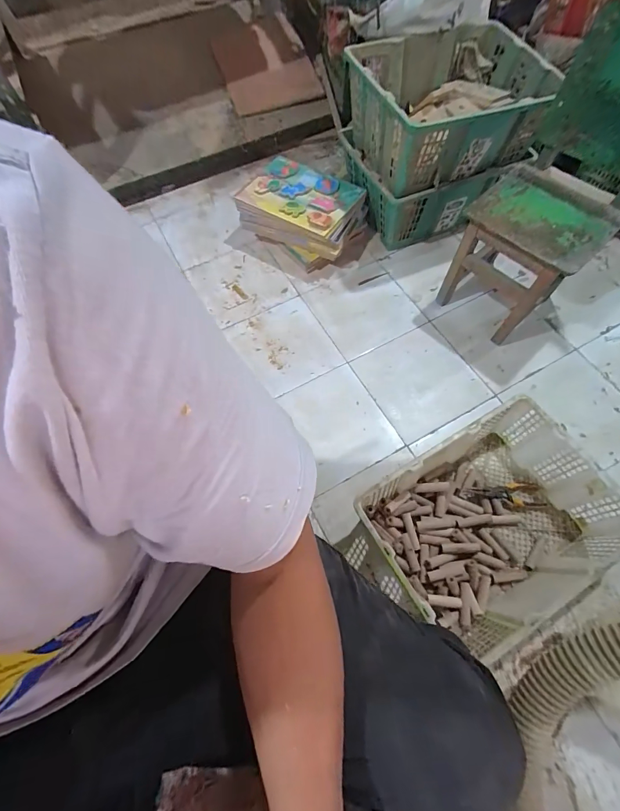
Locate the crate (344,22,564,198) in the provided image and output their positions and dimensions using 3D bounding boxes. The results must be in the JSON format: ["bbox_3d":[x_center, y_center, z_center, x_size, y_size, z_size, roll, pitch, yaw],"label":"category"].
[{"bbox_3d":[0.398,-0.871,1.038,0.520,0.231,0.479,-20,65,-7],"label":"crate"}]

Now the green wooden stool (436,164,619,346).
[{"bbox_3d":[0.572,-0.410,1.005,0.300,0.320,0.294,-40,72,-17],"label":"green wooden stool"}]

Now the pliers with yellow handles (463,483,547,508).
[{"bbox_3d":[0.464,0.211,0.871,0.181,0.019,0.059,-1,65,-1],"label":"pliers with yellow handles"}]

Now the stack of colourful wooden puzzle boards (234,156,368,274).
[{"bbox_3d":[-0.027,-0.645,1.205,0.394,0.146,0.282,30,69,12],"label":"stack of colourful wooden puzzle boards"}]

